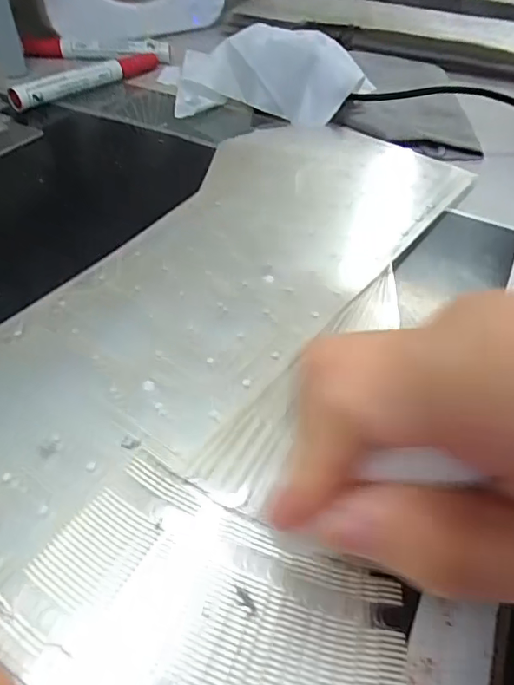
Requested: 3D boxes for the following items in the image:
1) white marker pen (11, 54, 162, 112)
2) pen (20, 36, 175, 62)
[{"bbox_3d":[-0.132,-0.214,0.402,0.017,0.016,0.139,30,51,22],"label":"white marker pen"},{"bbox_3d":[-0.143,-0.262,0.446,0.128,0.016,0.012,1,47,-4],"label":"pen"}]

